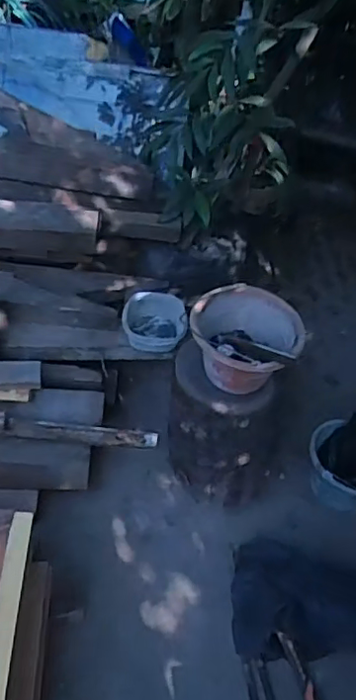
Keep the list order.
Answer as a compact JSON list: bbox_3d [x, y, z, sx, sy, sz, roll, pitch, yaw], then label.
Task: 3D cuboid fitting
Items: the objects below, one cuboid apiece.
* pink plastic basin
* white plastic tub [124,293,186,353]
[{"bbox_3d":[0.157,-0.024,1.309,0.242,0.148,0.198,30,52,22],"label":"pink plastic basin"},{"bbox_3d":[-0.062,-0.069,1.537,0.174,0.099,0.149,1,47,-3],"label":"white plastic tub"}]

